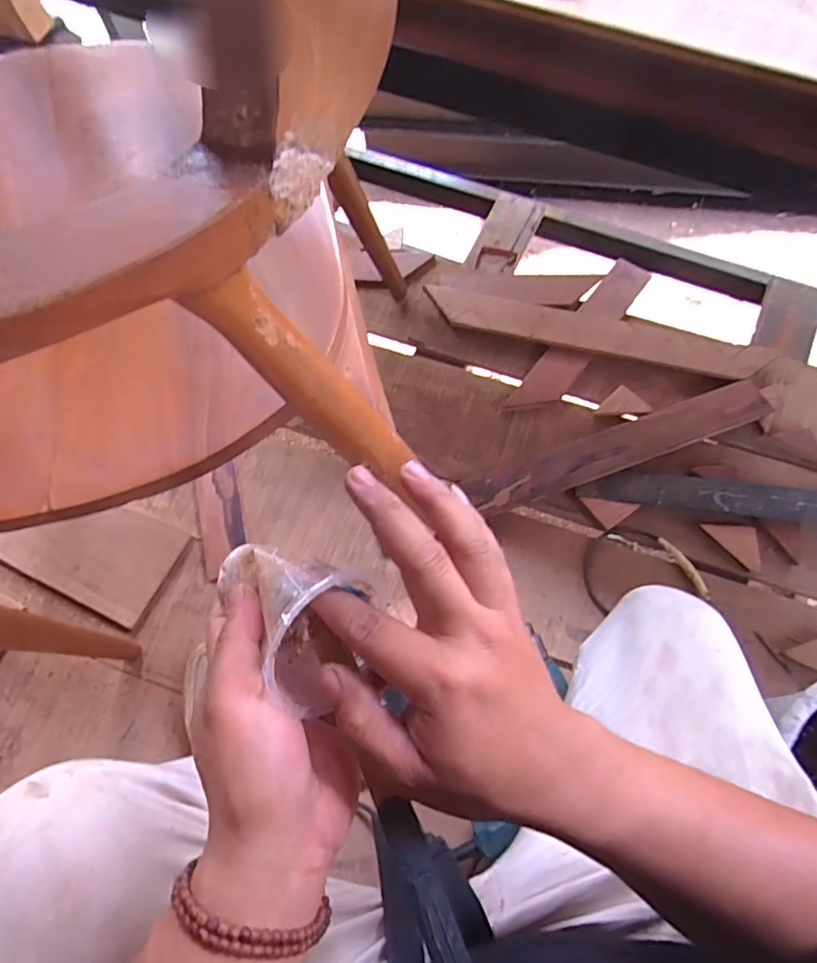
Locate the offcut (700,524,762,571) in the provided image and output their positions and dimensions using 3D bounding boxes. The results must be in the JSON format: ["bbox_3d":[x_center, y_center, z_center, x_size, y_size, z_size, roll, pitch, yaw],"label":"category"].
[{"bbox_3d":[0.476,0.085,0.807,0.050,0.011,0.091,-44,73,-13],"label":"offcut"}]

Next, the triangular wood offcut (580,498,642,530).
[{"bbox_3d":[0.294,0.049,0.826,0.079,0.005,0.042,8,77,24],"label":"triangular wood offcut"}]

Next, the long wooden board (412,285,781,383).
[{"bbox_3d":[0.292,-0.245,0.920,0.558,0.033,0.092,16,54,14],"label":"long wooden board"}]

